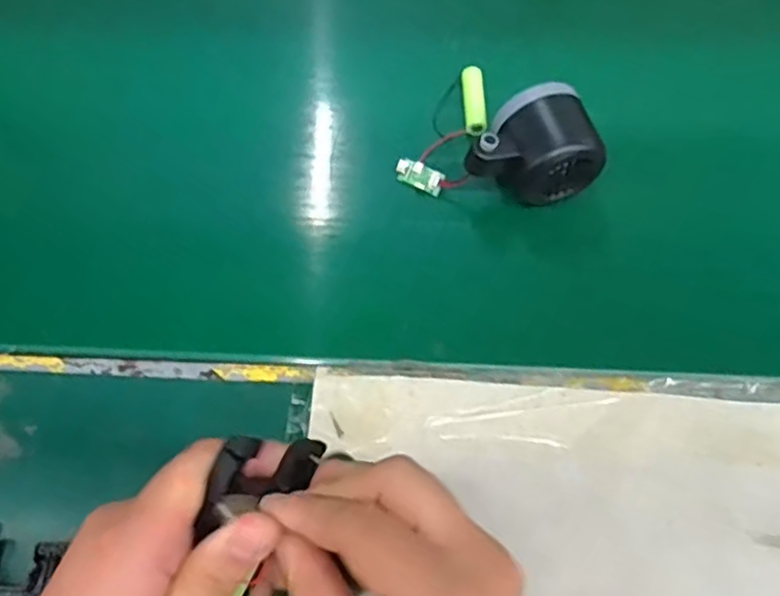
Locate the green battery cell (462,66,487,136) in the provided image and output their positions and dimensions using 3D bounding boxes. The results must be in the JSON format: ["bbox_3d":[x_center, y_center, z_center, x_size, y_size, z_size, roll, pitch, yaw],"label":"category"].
[{"bbox_3d":[0.058,-0.133,0.468,0.014,0.012,0.060,0,65,1],"label":"green battery cell"}]

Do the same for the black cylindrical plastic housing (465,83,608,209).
[{"bbox_3d":[0.086,-0.090,0.419,0.079,0.061,0.049,-9,65,-3],"label":"black cylindrical plastic housing"}]

